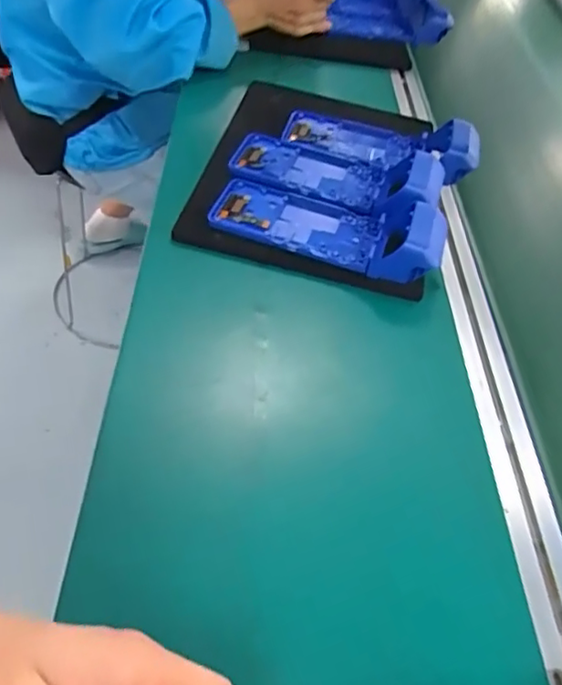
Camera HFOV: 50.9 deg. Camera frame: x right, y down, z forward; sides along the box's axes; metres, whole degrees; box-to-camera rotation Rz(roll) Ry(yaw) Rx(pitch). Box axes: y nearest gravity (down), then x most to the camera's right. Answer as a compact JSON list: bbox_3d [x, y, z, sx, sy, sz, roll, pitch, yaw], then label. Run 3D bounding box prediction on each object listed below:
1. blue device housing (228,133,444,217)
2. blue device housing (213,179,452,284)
[{"bbox_3d":[0.060,-0.189,0.637,0.227,0.042,0.109,24,48,8],"label":"blue device housing"},{"bbox_3d":[0.047,-0.122,0.578,0.222,0.058,0.087,19,48,4],"label":"blue device housing"}]

